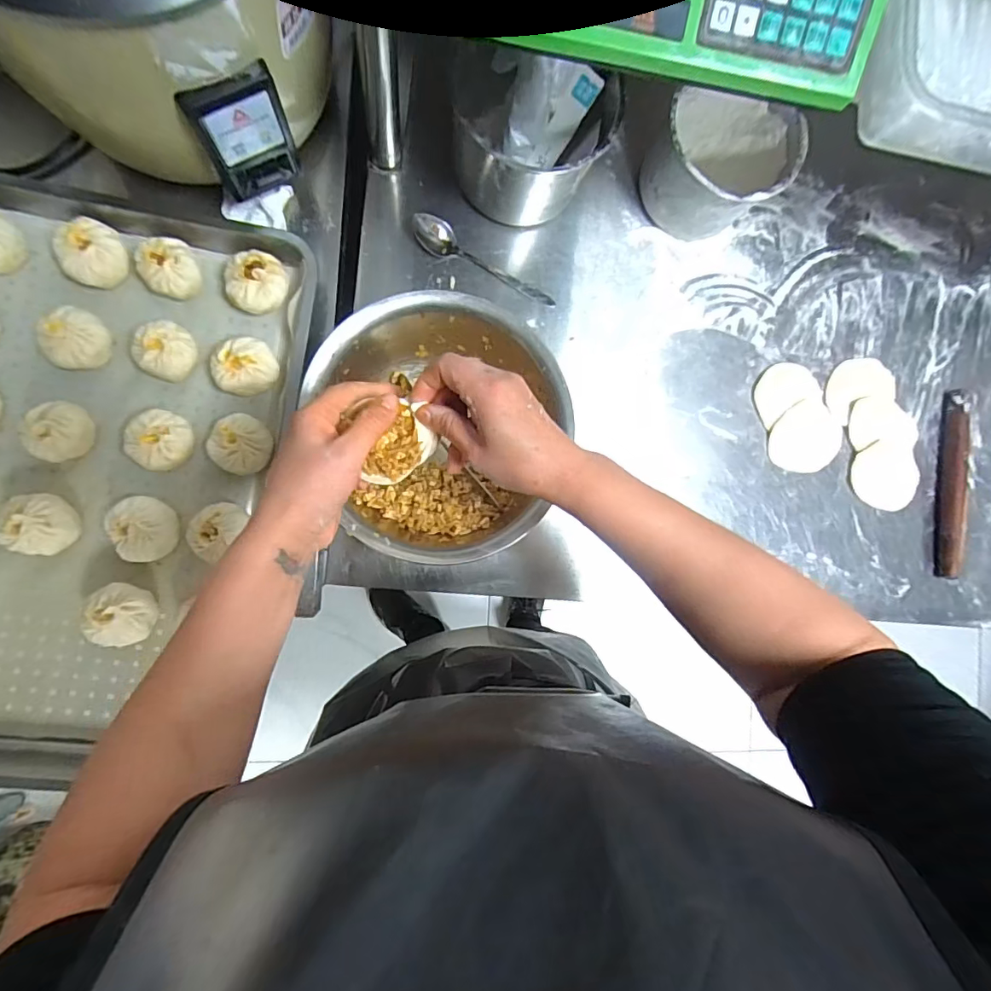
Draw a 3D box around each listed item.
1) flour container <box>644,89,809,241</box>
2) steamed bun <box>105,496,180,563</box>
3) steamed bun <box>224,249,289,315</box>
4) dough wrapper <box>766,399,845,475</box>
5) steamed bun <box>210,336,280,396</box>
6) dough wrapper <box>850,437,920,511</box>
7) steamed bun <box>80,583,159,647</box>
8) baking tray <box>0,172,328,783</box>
[{"bbox_3d":[0.263,-0.382,0.606,0.152,0.108,0.127,-21,89,-9],"label":"flour container"},{"bbox_3d":[-0.360,0.035,0.522,0.055,0.047,0.061,-29,92,-9],"label":"steamed bun"},{"bbox_3d":[-0.257,-0.228,0.554,0.062,0.046,0.060,0,88,-9],"label":"steamed bun"},{"bbox_3d":[0.409,-0.077,0.664,0.107,0.012,0.089,-19,90,-9],"label":"dough wrapper"},{"bbox_3d":[-0.267,-0.136,0.545,0.061,0.048,0.056,0,88,-9],"label":"steamed bun"},{"bbox_3d":[0.532,-0.029,0.681,0.114,0.005,0.095,-31,90,-9],"label":"dough wrapper"},{"bbox_3d":[-0.374,0.120,0.514,0.058,0.052,0.061,0,88,-9],"label":"steamed bun"},{"bbox_3d":[-0.415,-0.023,0.524,0.385,0.067,0.587,8,87,-8],"label":"baking tray"}]

